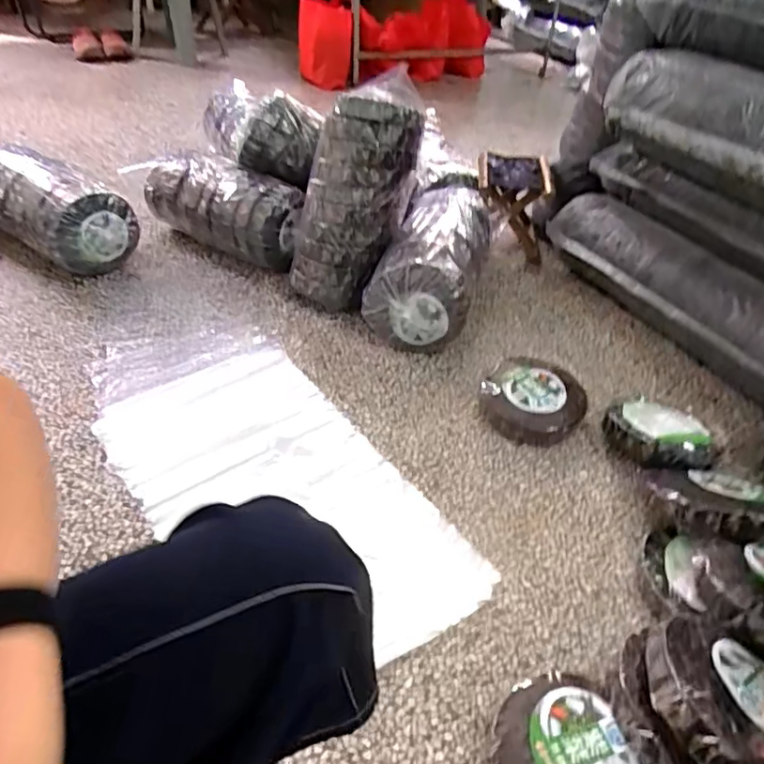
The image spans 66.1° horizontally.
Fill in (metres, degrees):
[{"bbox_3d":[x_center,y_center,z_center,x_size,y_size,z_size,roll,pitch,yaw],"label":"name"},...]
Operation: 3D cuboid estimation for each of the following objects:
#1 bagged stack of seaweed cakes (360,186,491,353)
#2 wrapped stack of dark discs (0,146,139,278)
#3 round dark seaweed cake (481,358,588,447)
[{"bbox_3d":[0.119,-0.270,1.359,0.216,0.215,0.444,14,41,10],"label":"bagged stack of seaweed cakes"},{"bbox_3d":[-0.811,-0.417,1.422,0.424,0.212,0.193,27,45,24],"label":"wrapped stack of dark discs"},{"bbox_3d":[0.291,0.036,1.128,0.183,0.070,0.174,3,40,-3],"label":"round dark seaweed cake"}]

